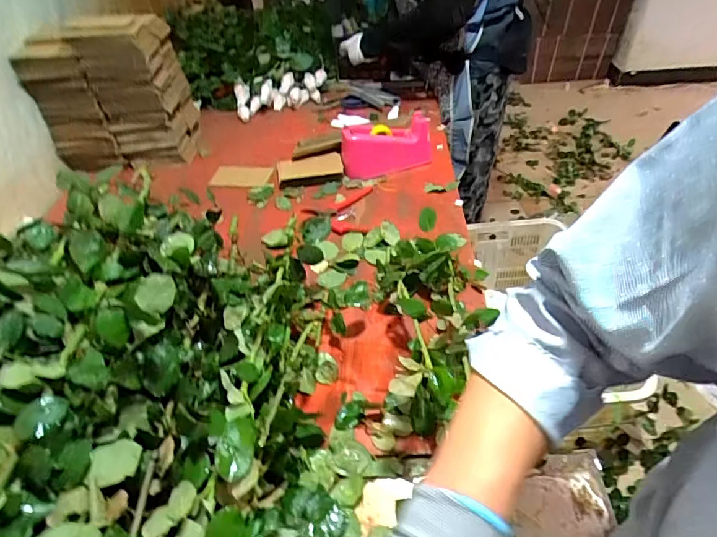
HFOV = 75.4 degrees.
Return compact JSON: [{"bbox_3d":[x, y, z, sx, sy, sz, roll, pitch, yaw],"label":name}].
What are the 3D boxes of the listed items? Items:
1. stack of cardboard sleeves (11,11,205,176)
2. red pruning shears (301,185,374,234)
[{"bbox_3d":[-0.573,-0.411,1.079,0.296,0.315,0.168,-4,45,1],"label":"stack of cardboard sleeves"},{"bbox_3d":[-0.045,-0.126,0.968,0.133,0.025,0.156,1,45,6],"label":"red pruning shears"}]

